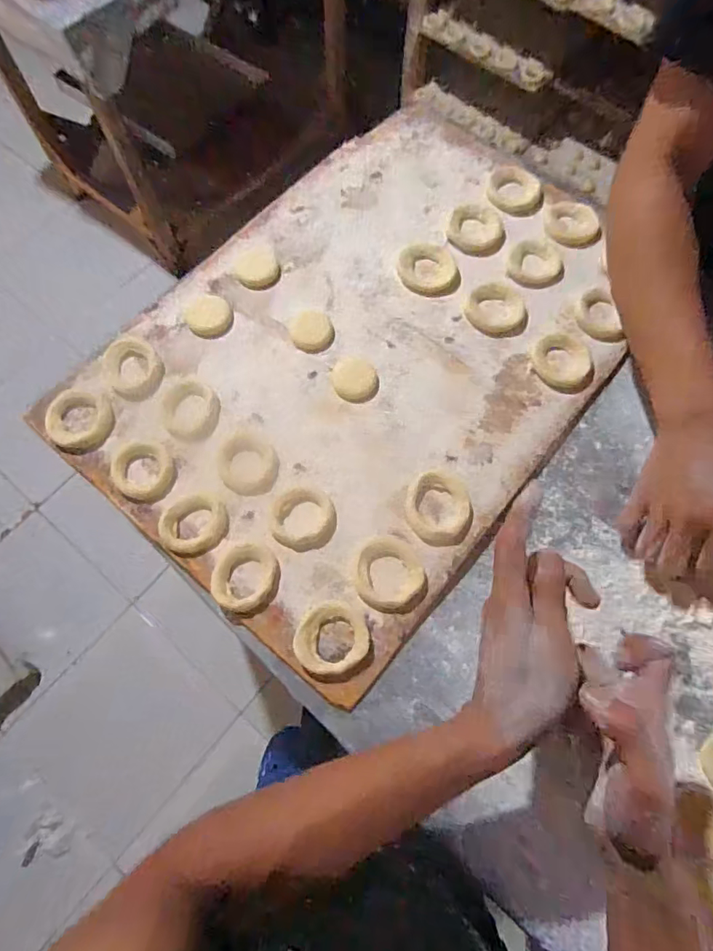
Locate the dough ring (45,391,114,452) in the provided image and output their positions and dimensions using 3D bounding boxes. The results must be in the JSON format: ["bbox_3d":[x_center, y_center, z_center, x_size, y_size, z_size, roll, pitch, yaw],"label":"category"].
[{"bbox_3d":[-0.272,-0.054,0.500,0.061,0.012,0.061,0,70,-1],"label":"dough ring"}]

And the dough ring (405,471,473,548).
[{"bbox_3d":[0.077,0.031,0.475,0.059,0.010,0.068,-4,70,-2],"label":"dough ring"}]

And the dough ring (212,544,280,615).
[{"bbox_3d":[-0.099,0.091,0.452,0.058,0.010,0.057,0,70,-1],"label":"dough ring"}]

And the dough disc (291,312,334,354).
[{"bbox_3d":[-0.047,-0.154,0.546,0.045,0.005,0.051,8,70,2],"label":"dough disc"}]

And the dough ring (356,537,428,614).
[{"bbox_3d":[0.032,0.088,0.449,0.062,0.009,0.062,0,70,-1],"label":"dough ring"}]

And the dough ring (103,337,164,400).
[{"bbox_3d":[-0.229,-0.111,0.521,0.053,0.011,0.069,-29,73,-10],"label":"dough ring"}]

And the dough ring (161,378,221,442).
[{"bbox_3d":[-0.166,-0.067,0.504,0.056,0.010,0.068,-41,75,-14],"label":"dough ring"}]

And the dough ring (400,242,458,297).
[{"bbox_3d":[0.079,-0.231,0.569,0.064,0.010,0.064,0,70,-1],"label":"dough ring"}]

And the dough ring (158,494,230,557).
[{"bbox_3d":[-0.151,0.046,0.471,0.057,0.010,0.057,0,70,-1],"label":"dough ring"}]

